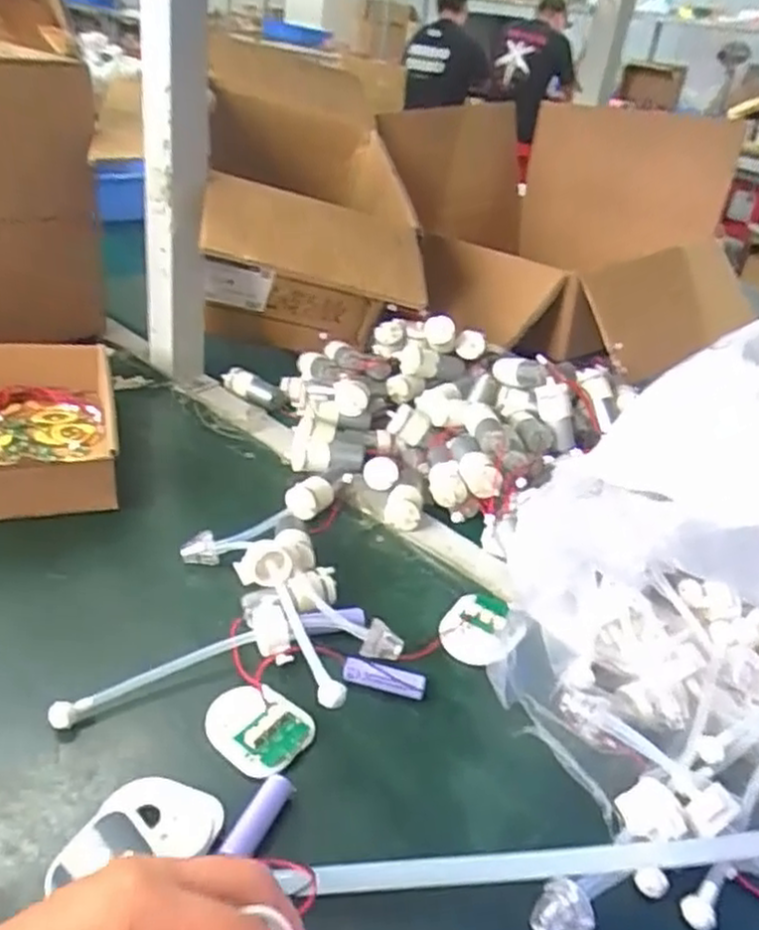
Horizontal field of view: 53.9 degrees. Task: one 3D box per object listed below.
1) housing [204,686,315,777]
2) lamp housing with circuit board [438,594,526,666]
[{"bbox_3d":[-0.070,0.149,0.425,0.059,0.009,0.044,19,33,17],"label":"housing"},{"bbox_3d":[0.071,0.113,0.510,0.054,0.016,0.054,2,37,-1],"label":"lamp housing with circuit board"}]

